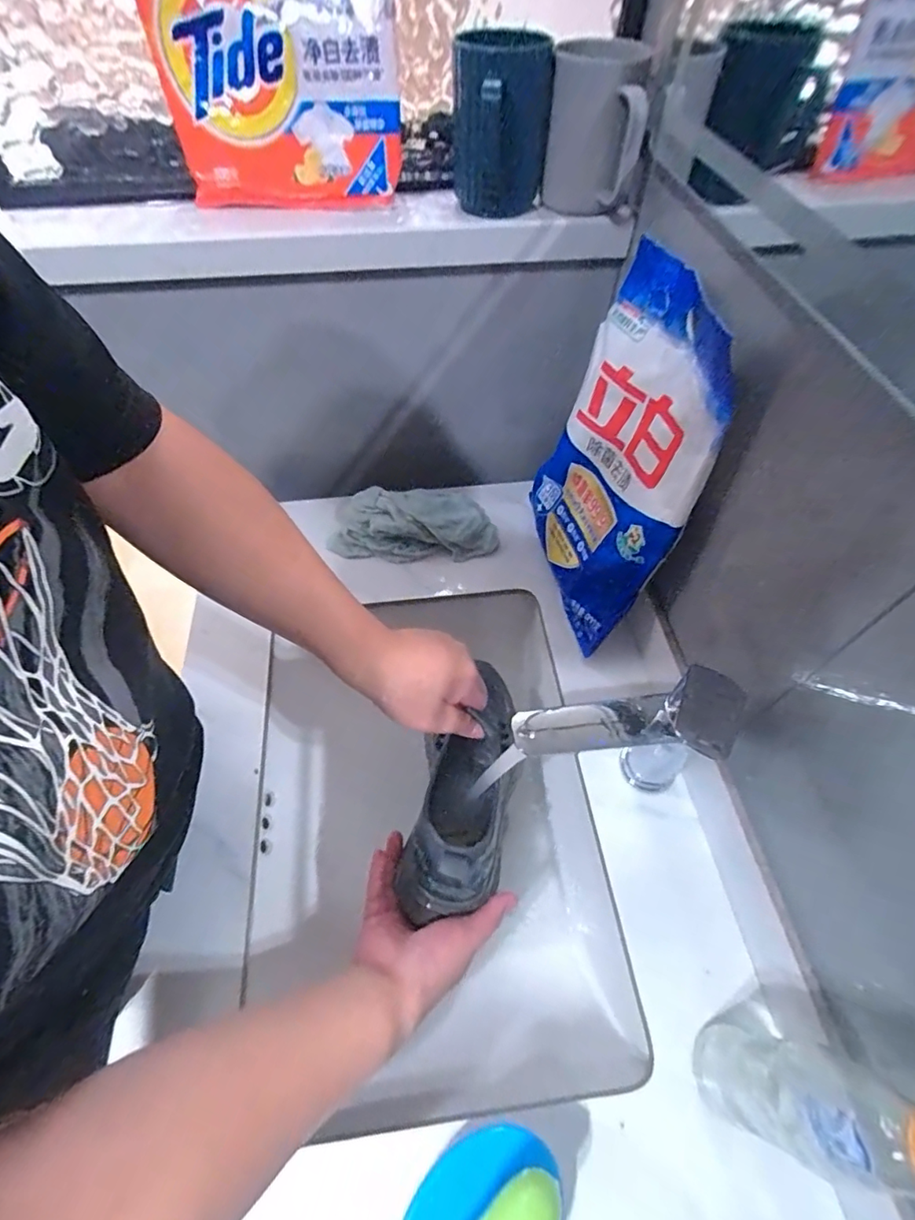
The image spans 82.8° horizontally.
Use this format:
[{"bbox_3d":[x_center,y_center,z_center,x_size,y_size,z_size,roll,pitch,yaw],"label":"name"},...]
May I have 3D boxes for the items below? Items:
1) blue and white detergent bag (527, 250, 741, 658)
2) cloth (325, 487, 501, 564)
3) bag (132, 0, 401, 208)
[{"bbox_3d":[0.148,-0.140,0.502,0.041,0.317,0.218,-3,47,-21],"label":"blue and white detergent bag"},{"bbox_3d":[-0.053,-0.112,0.642,0.205,0.048,0.098,2,56,2],"label":"cloth"},{"bbox_3d":[-0.148,-0.452,0.420,0.198,0.192,0.030,2,56,1],"label":"bag"}]

